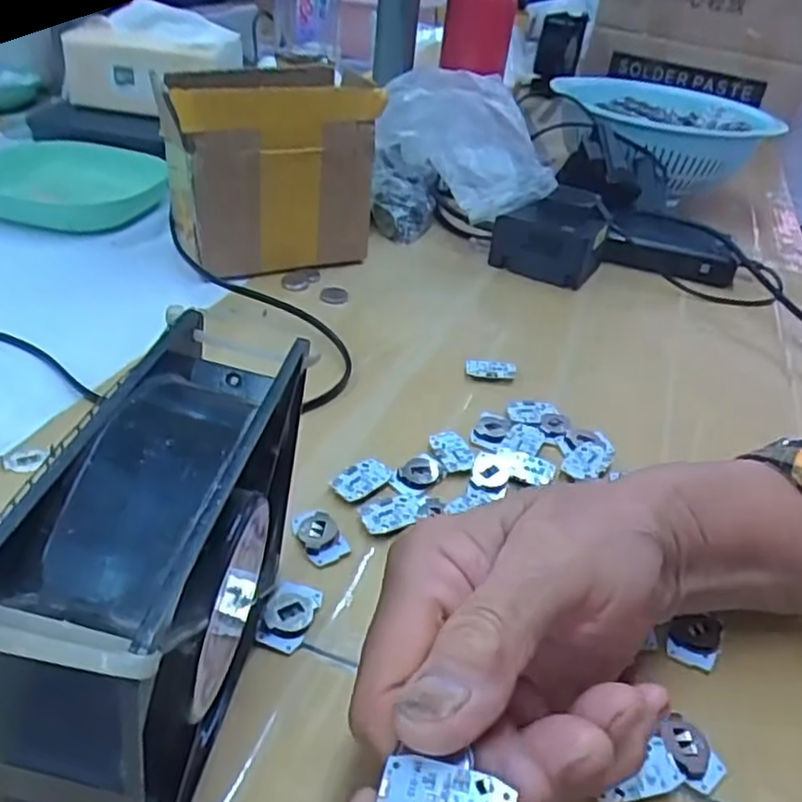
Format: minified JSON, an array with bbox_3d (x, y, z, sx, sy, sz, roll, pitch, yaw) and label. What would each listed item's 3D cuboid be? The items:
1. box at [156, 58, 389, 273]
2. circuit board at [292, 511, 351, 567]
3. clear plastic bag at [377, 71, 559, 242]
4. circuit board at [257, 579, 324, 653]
[{"bbox_3d":[-0.093,-0.162,0.497,0.136,0.127,0.087,-8,38,-21],"label":"box"},{"bbox_3d":[-0.034,0.057,0.301,0.018,0.004,0.027,-18,42,-31],"label":"circuit board"},{"bbox_3d":[0.049,-0.198,0.580,0.140,0.128,0.095,11,35,5],"label":"clear plastic bag"},{"bbox_3d":[-0.042,0.081,0.268,0.018,0.006,0.027,13,36,8],"label":"circuit board"}]

